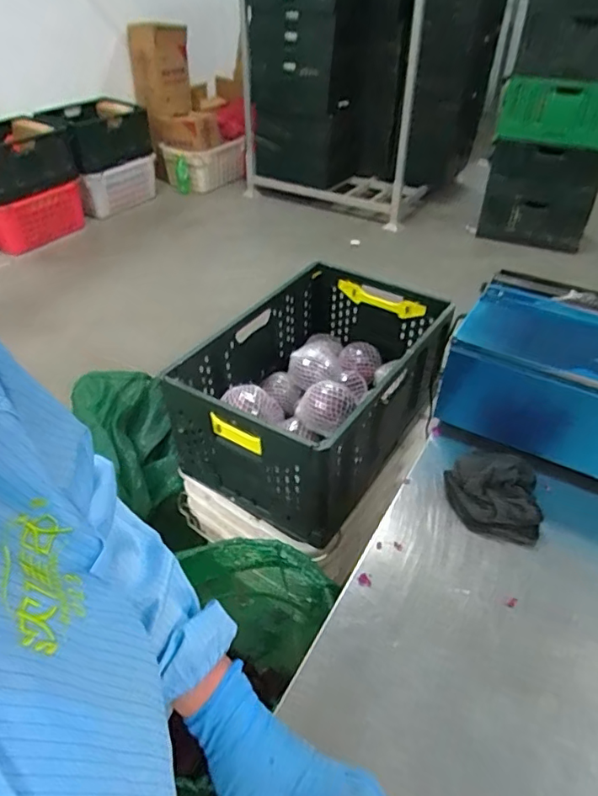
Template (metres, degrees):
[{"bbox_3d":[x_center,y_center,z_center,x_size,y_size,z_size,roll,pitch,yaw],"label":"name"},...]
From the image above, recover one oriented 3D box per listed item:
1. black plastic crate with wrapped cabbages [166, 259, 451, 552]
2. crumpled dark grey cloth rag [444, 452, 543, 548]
[{"bbox_3d":[0.050,-0.038,1.272,0.425,0.285,0.629,24,45,24],"label":"black plastic crate with wrapped cabbages"},{"bbox_3d":[0.282,0.136,0.759,0.134,0.046,0.135,4,42,4],"label":"crumpled dark grey cloth rag"}]

